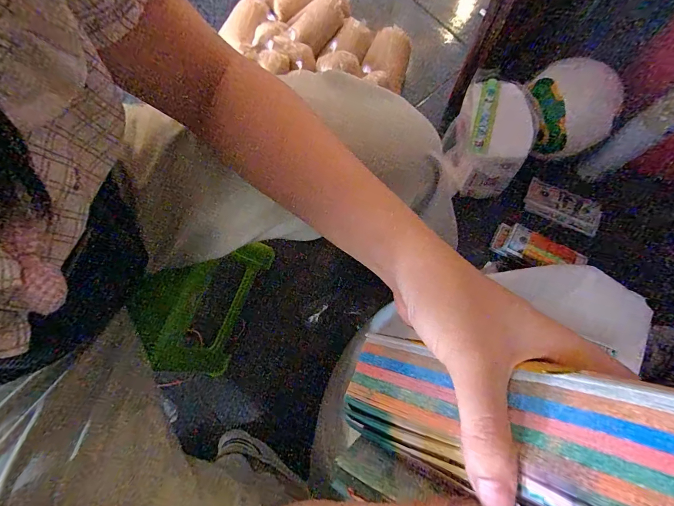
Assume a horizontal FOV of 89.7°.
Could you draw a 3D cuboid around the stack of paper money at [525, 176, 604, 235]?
[{"bbox_3d":[0.496,-0.101,0.749,0.155,0.006,0.069,30,117,23],"label":"stack of paper money"}]

